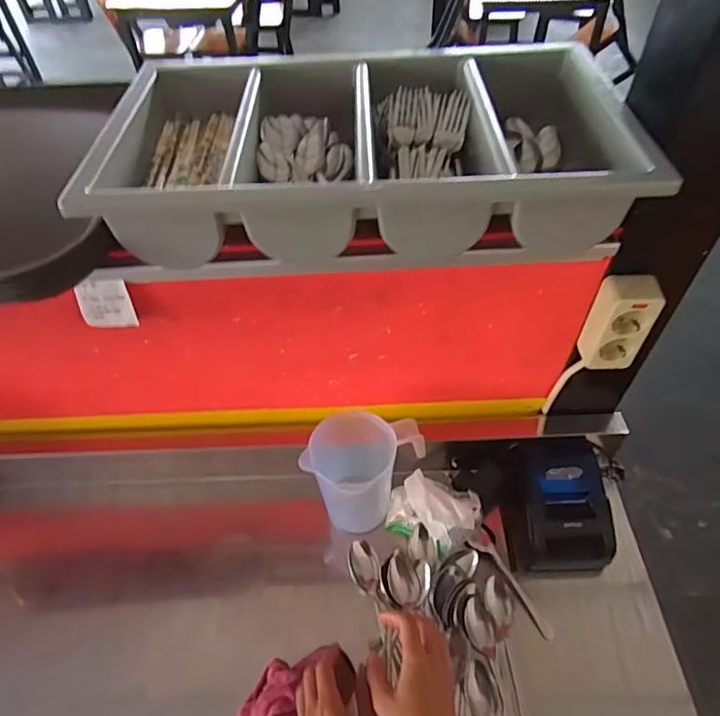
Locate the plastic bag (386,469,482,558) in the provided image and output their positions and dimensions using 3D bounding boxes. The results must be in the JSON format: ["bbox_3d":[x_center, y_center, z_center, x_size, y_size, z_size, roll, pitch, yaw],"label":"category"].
[{"bbox_3d":[0.104,0.216,0.737,0.119,0.098,0.088,29,58,23],"label":"plastic bag"}]

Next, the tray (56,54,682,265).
[{"bbox_3d":[0.007,-0.215,0.535,0.484,0.082,0.265,-1,51,2],"label":"tray"}]

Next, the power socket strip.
[{"bbox_3d":[0.290,-0.039,0.584,0.053,0.115,0.041,-1,51,1],"label":"power socket strip"}]

